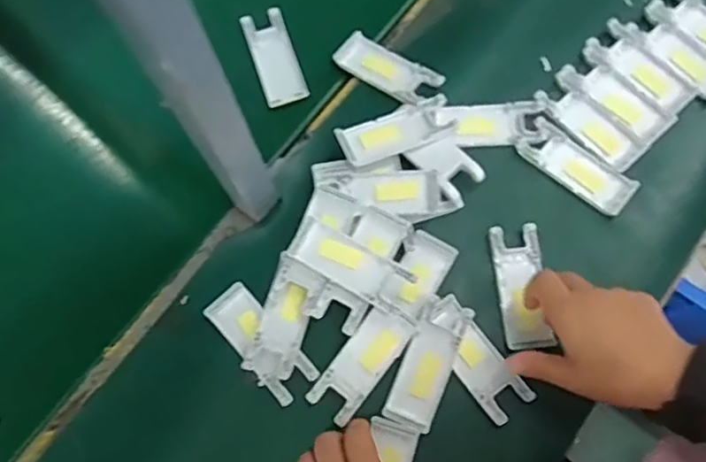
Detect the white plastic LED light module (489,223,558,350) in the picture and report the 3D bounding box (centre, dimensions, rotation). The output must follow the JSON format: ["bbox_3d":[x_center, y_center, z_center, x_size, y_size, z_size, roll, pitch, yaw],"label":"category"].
[{"bbox_3d":[0.143,0.046,0.535,0.039,0.010,0.103,-3,71,1],"label":"white plastic LED light module"}]

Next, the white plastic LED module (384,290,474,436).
[{"bbox_3d":[0.062,0.108,0.512,0.038,0.014,0.104,21,76,7],"label":"white plastic LED module"}]

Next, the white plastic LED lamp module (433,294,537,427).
[{"bbox_3d":[0.101,0.104,0.516,0.039,0.010,0.104,-36,76,-8],"label":"white plastic LED lamp module"}]

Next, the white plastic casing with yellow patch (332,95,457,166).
[{"bbox_3d":[0.039,-0.089,0.558,0.103,0.009,0.040,-19,73,-13],"label":"white plastic casing with yellow patch"}]

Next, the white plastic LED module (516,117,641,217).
[{"bbox_3d":[0.202,-0.058,0.567,0.105,0.004,0.043,40,79,12],"label":"white plastic LED module"}]

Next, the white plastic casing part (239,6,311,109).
[{"bbox_3d":[-0.079,-0.175,0.630,0.044,0.008,0.106,-19,75,-4],"label":"white plastic casing part"}]

